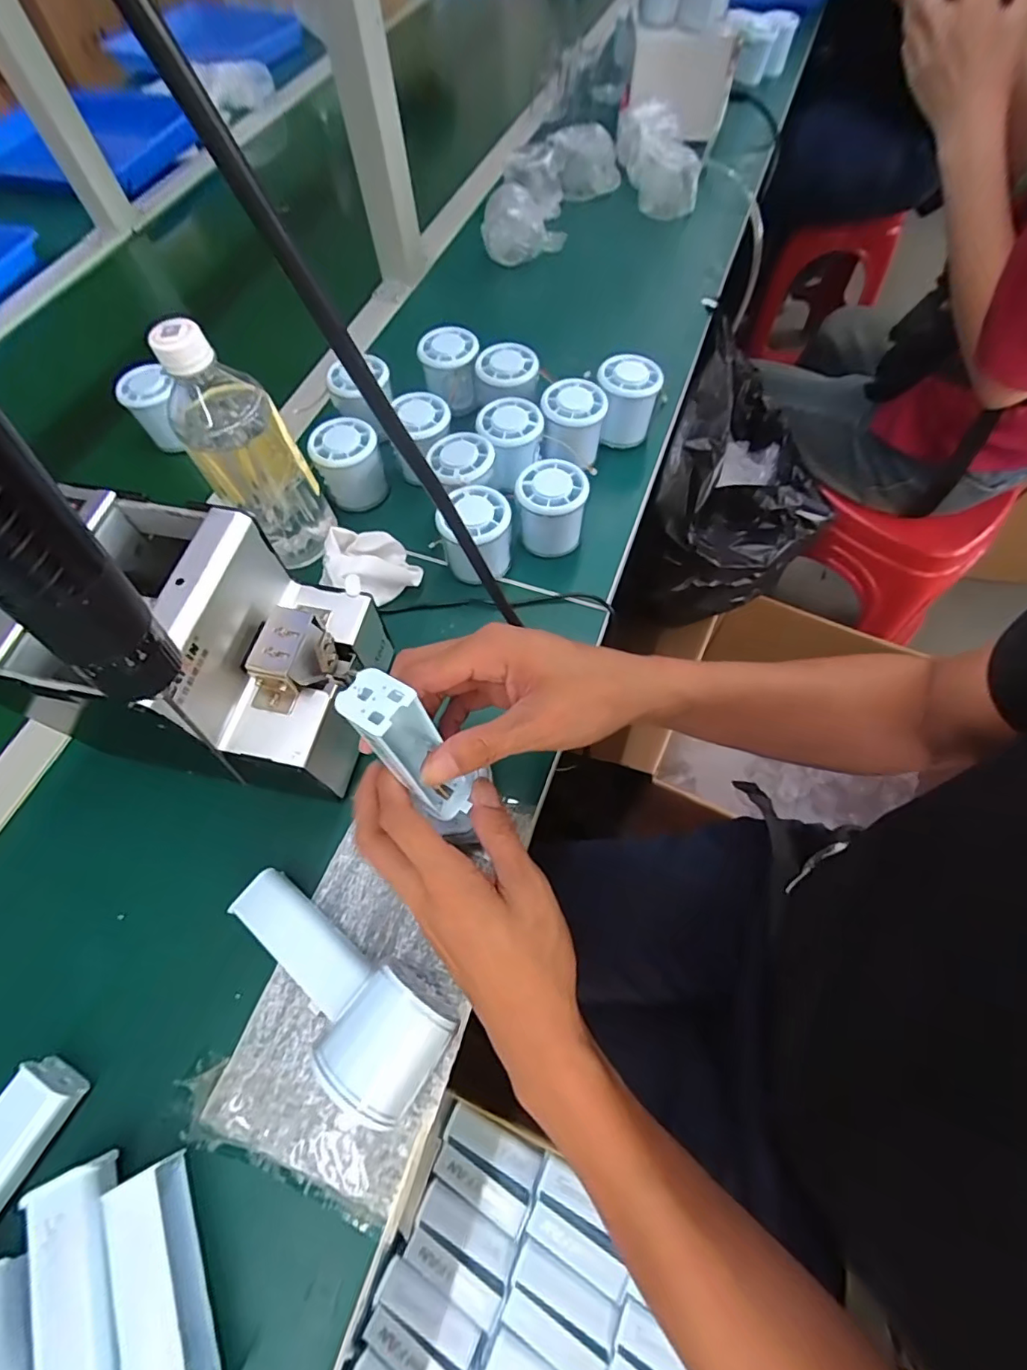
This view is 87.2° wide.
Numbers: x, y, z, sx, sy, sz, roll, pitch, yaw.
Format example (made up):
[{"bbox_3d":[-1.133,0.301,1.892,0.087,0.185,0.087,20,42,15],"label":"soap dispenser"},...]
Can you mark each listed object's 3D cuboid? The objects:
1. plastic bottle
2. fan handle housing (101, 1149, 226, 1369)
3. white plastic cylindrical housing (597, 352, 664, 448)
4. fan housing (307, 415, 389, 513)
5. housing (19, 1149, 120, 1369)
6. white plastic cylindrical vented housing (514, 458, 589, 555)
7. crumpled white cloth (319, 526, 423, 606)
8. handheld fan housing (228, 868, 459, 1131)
[{"bbox_3d":[-0.188,-0.164,0.391,0.070,0.174,0.057,-34,68,-14],"label":"plastic bottle"},{"bbox_3d":[-0.171,0.294,0.262,0.035,0.026,0.100,-25,66,-10],"label":"fan handle housing"},{"bbox_3d":[0.104,-0.259,0.493,0.055,0.059,0.051,2,64,3],"label":"white plastic cylindrical housing"},{"bbox_3d":[-0.142,-0.190,0.473,0.054,0.056,0.060,-26,66,-10],"label":"fan housing"},{"bbox_3d":[-0.211,0.297,0.266,0.038,0.026,0.101,-26,66,-10],"label":"housing"},{"bbox_3d":[0.031,-0.144,0.440,0.054,0.057,0.050,-1,64,2],"label":"white plastic cylindrical vented housing"},{"bbox_3d":[-0.114,-0.099,0.439,0.073,0.029,0.057,-6,64,-1],"label":"crumpled white cloth"},{"bbox_3d":[-0.106,0.168,0.310,0.150,0.050,0.061,34,70,17],"label":"handheld fan housing"}]

